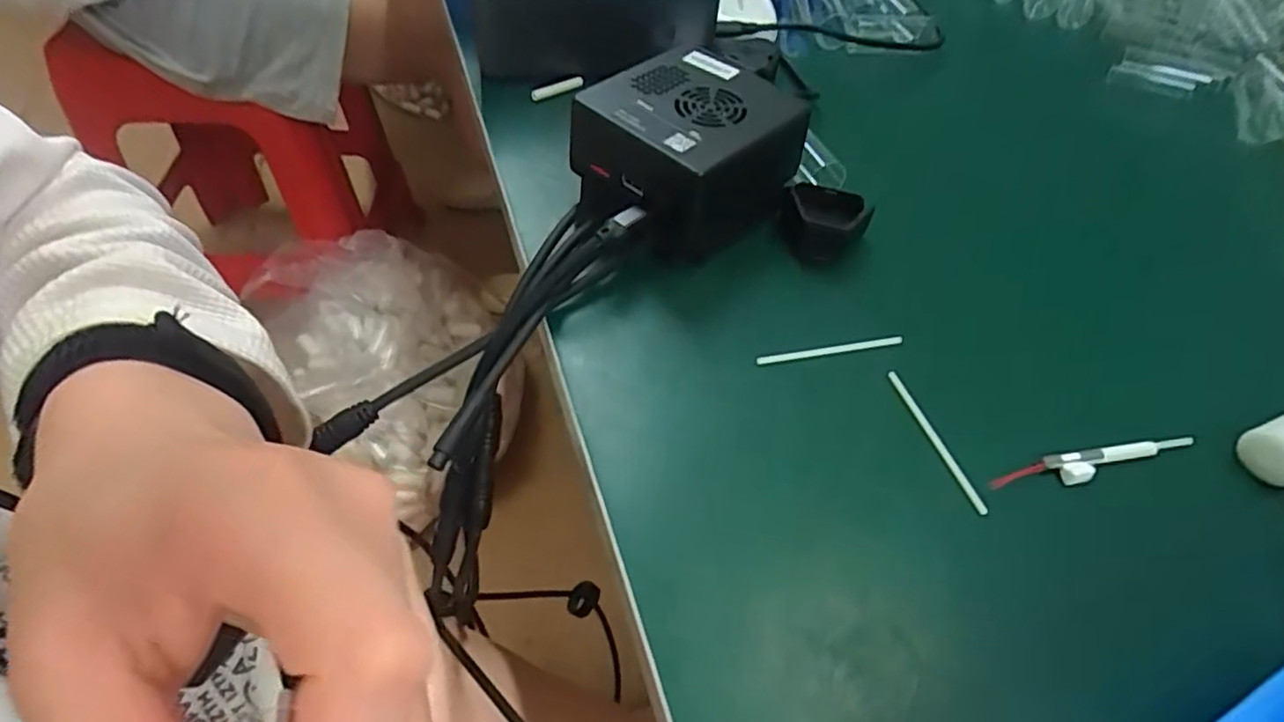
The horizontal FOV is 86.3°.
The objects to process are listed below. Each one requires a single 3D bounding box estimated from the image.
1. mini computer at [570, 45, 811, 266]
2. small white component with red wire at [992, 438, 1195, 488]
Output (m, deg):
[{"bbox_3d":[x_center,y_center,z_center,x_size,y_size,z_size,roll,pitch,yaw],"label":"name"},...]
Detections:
[{"bbox_3d":[0.020,-0.091,0.300,0.087,0.048,0.077,-31,59,-26],"label":"mini computer"},{"bbox_3d":[0.155,0.035,0.237,0.086,0.010,0.011,-14,53,-15],"label":"small white component with red wire"}]

